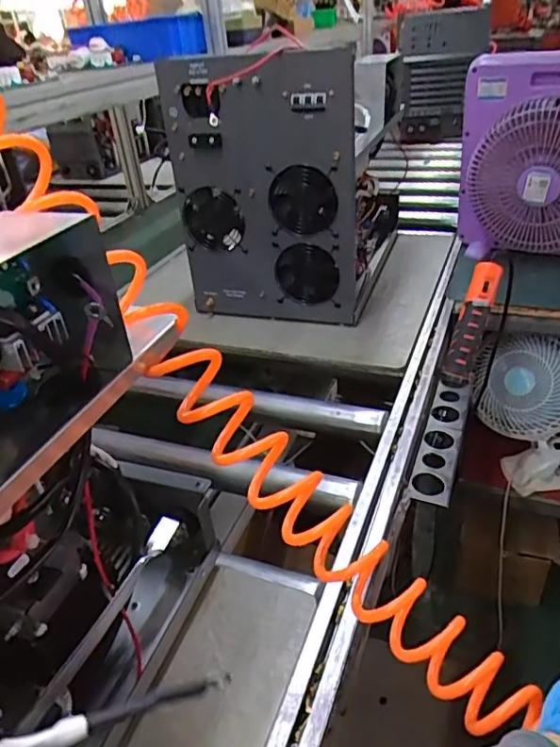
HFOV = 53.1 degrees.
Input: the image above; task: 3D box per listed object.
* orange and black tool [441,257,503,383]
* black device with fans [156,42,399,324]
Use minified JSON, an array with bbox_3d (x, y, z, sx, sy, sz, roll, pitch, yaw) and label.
[{"bbox_3d":[0.300,-0.078,0.879,0.050,0.194,0.045,25,17,38],"label":"orange and black tool"},{"bbox_3d":[0.037,-0.371,1.066,0.303,0.428,0.446,10,36,23],"label":"black device with fans"}]

